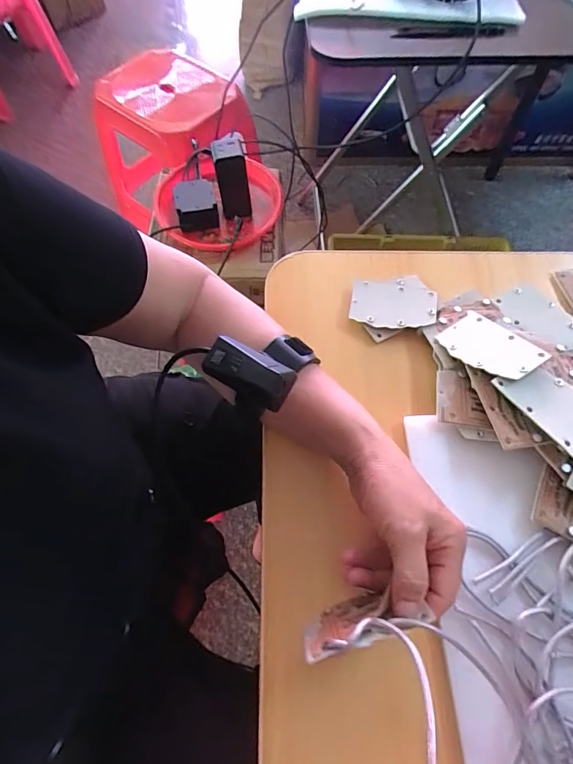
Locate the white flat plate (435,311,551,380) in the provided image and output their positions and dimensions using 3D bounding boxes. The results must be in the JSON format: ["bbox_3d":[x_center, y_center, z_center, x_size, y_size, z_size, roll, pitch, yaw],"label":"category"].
[{"bbox_3d":[0.185,-0.032,0.383,0.052,0.005,0.084,-34,46,-12],"label":"white flat plate"}]

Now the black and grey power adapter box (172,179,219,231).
[{"bbox_3d":[-0.169,-0.332,0.778,0.074,0.038,0.091,-14,66,-7],"label":"black and grey power adapter box"}]

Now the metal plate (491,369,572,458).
[{"bbox_3d":[0.223,0.019,0.348,0.053,0.006,0.082,-29,67,-18],"label":"metal plate"}]

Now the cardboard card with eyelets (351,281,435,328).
[{"bbox_3d":[0.109,-0.079,0.425,0.085,0.006,0.052,8,62,6],"label":"cardboard card with eyelets"}]

